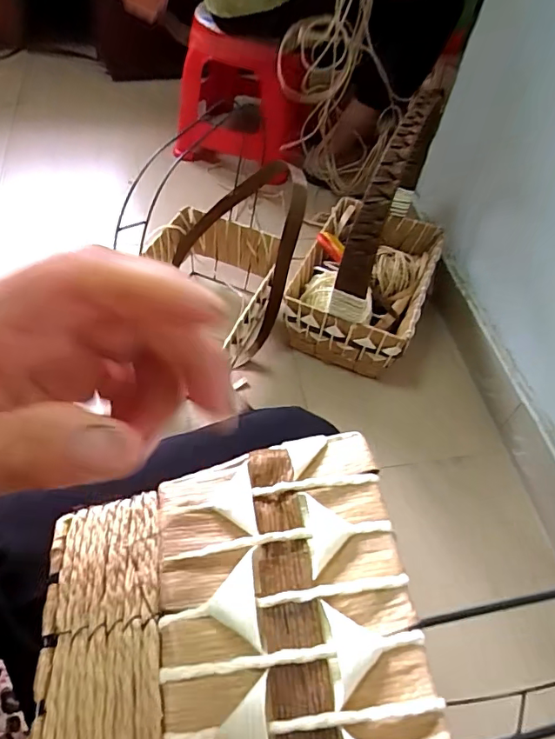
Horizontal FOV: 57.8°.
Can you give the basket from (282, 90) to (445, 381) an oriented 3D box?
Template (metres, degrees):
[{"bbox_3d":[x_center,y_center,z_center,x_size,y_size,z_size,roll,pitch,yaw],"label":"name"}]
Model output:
[{"bbox_3d":[0.190,-0.261,0.902,0.225,0.401,0.427,21,50,12],"label":"basket"}]

